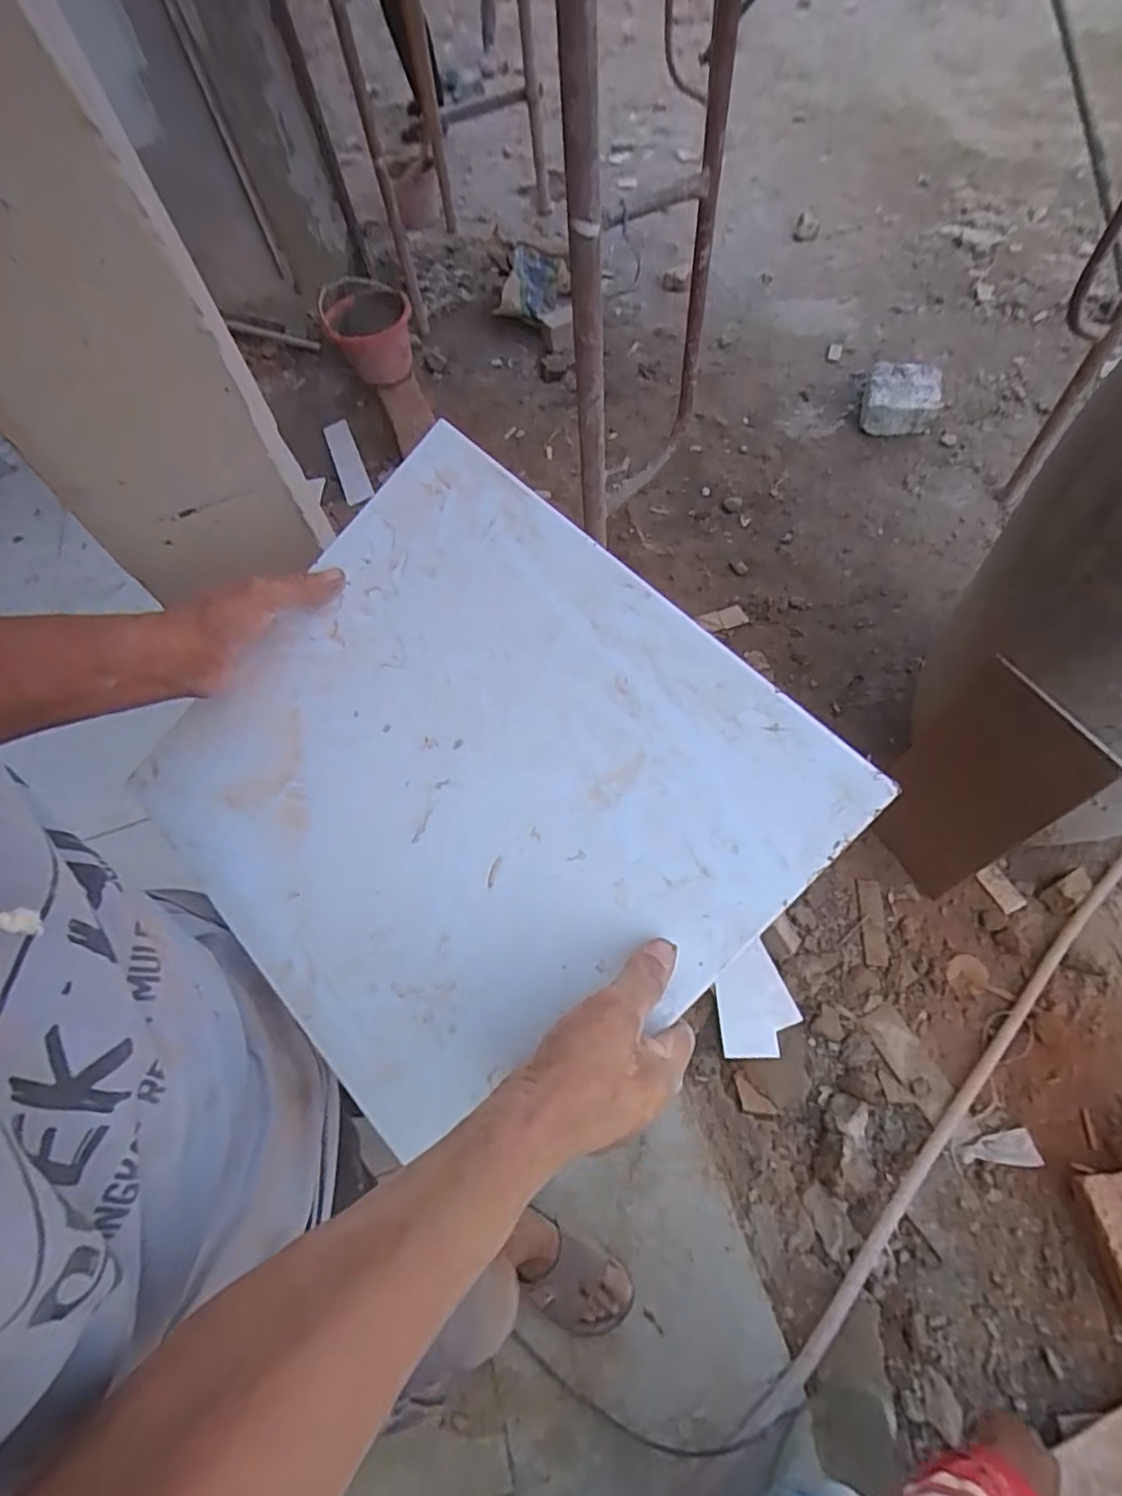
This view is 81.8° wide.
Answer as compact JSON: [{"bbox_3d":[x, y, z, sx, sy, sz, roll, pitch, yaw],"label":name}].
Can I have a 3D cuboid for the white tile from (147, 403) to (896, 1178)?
[{"bbox_3d":[-0.070,0.027,0.431,0.388,0.010,0.361,43,93,18],"label":"white tile"}]

